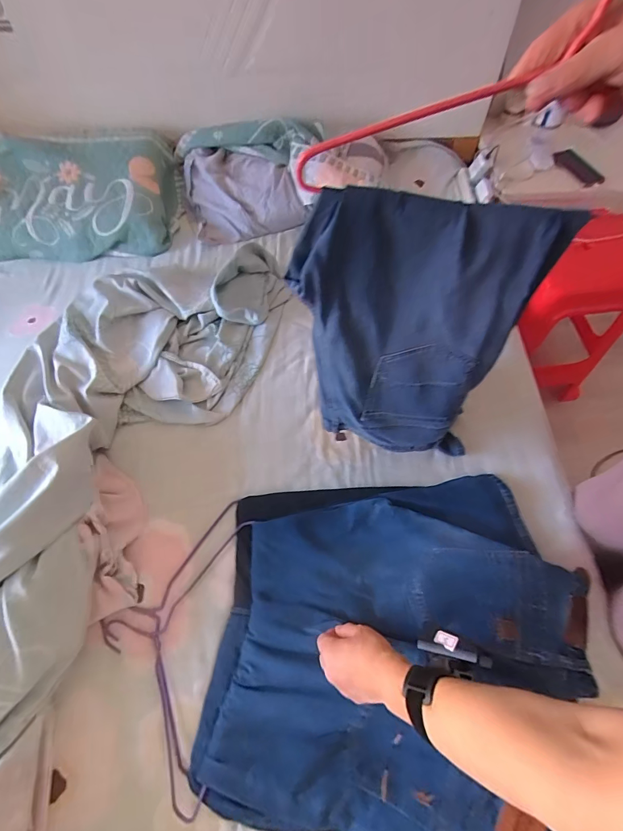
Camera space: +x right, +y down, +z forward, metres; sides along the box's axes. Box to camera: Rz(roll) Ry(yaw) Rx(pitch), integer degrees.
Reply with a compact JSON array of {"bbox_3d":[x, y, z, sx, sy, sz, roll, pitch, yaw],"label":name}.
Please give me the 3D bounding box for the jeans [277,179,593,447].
[{"bbox_3d":[0.126,-0.079,0.524,0.272,0.399,0.087,0,63,1],"label":"jeans"}]

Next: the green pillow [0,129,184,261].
[{"bbox_3d":[-0.646,-0.562,0.986,0.578,0.137,0.318,-10,64,-4],"label":"green pillow"}]

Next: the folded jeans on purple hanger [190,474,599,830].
[{"bbox_3d":[0.141,0.341,0.606,0.561,0.051,0.503,4,64,3],"label":"folded jeans on purple hanger"}]

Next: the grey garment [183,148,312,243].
[{"bbox_3d":[-0.189,-0.610,1.043,0.275,0.100,0.251,-19,65,-9],"label":"grey garment"}]

